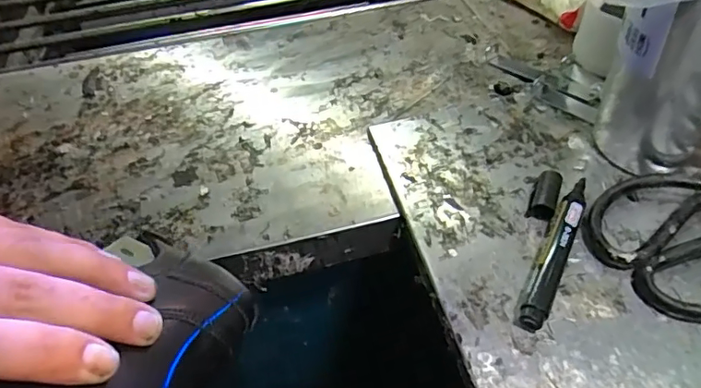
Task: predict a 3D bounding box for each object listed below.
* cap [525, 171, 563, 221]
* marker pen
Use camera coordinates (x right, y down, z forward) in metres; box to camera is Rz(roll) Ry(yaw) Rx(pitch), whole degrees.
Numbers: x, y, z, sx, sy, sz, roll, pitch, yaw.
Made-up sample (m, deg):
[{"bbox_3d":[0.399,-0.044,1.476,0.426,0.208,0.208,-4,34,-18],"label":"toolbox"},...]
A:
[{"bbox_3d":[0.140,-0.001,0.375,0.018,0.018,0.041,20,53,21],"label":"cap"},{"bbox_3d":[0.136,0.033,0.347,0.017,0.020,0.123,21,53,21],"label":"marker pen"}]

